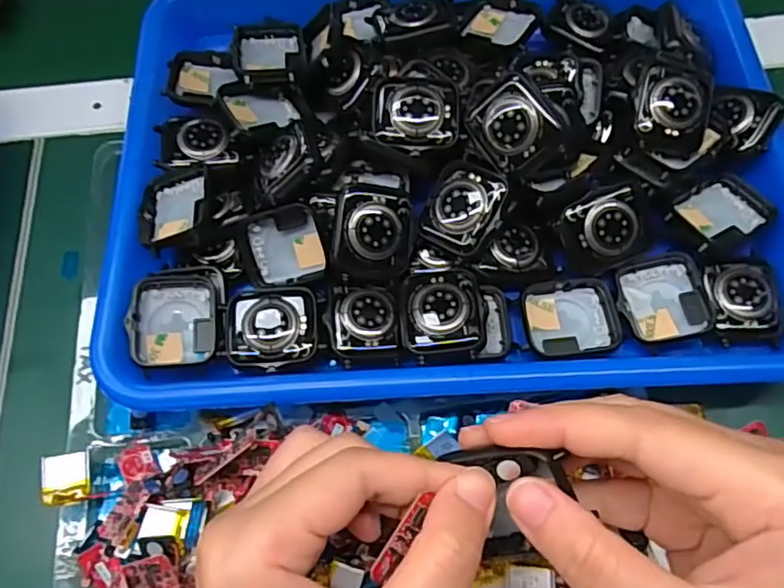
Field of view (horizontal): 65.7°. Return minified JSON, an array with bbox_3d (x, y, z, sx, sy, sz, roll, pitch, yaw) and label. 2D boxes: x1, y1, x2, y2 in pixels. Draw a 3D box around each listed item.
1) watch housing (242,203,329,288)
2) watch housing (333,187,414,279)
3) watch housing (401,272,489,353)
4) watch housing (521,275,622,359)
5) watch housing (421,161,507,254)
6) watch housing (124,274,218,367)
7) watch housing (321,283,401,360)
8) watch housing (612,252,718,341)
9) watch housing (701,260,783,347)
[{"bbox_3d":[-0.049,-0.022,0.285,0.040,0.009,0.036,-13,98,22],"label":"watch housing"},{"bbox_3d":[-0.008,-0.027,0.274,0.035,0.005,0.040,4,92,-15],"label":"watch housing"},{"bbox_3d":[0.022,0.007,0.268,0.036,0.008,0.038,-2,66,0],"label":"watch housing"},{"bbox_3d":[0.082,0.011,0.279,0.042,0.008,0.035,-9,66,-3],"label":"watch housing"},{"bbox_3d":[0.032,-0.040,0.279,0.038,0.010,0.038,35,102,23],"label":"watch housing"},{"bbox_3d":[-0.097,0.011,0.272,0.036,0.011,0.041,2,70,-15],"label":"watch housing"},{"bbox_3d":[-0.013,0.012,0.272,0.032,0.007,0.034,-4,66,-1],"label":"watch housing"},{"bbox_3d":[0.124,0.001,0.280,0.039,0.008,0.040,-7,66,-2],"label":"watch housing"},{"bbox_3d":[0.162,0.002,0.278,0.033,0.009,0.043,-1,66,1],"label":"watch housing"}]

